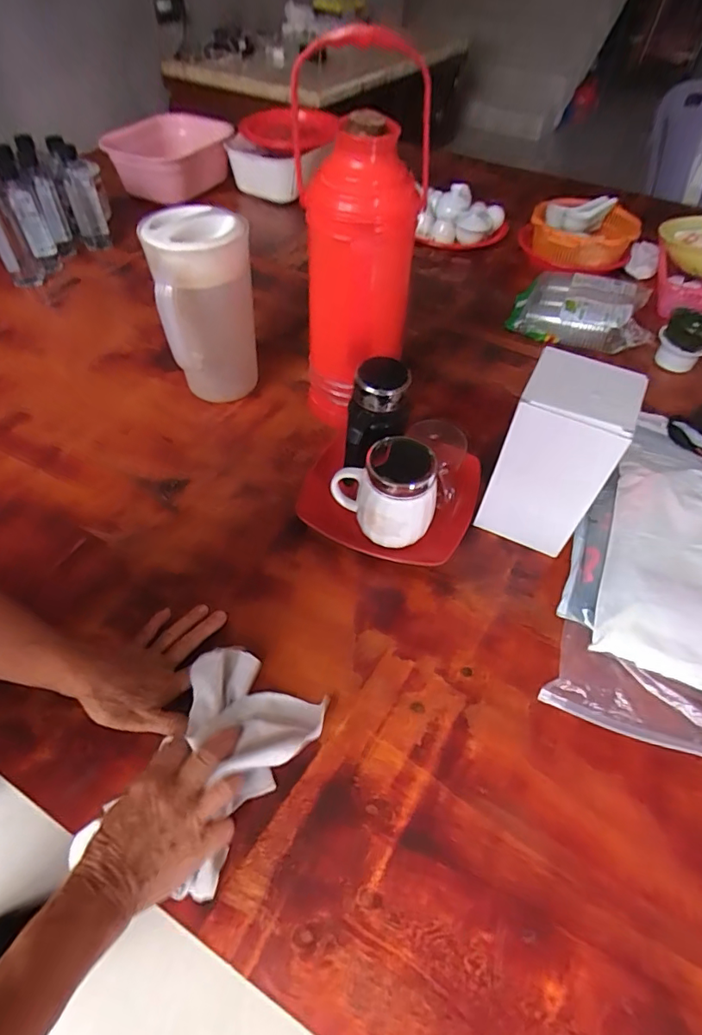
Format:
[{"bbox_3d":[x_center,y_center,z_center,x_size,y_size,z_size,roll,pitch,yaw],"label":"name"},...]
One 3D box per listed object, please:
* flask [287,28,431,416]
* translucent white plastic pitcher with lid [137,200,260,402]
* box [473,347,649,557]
[{"bbox_3d":[0.002,-0.287,0.605,0.138,0.393,0.128,6,52,1],"label":"flask"},{"bbox_3d":[-0.190,-0.267,0.685,0.123,0.224,0.130,-10,54,-10],"label":"translucent white plastic pitcher with lid"},{"bbox_3d":[0.227,-0.069,0.572,0.105,0.206,0.100,24,54,15],"label":"box"}]

